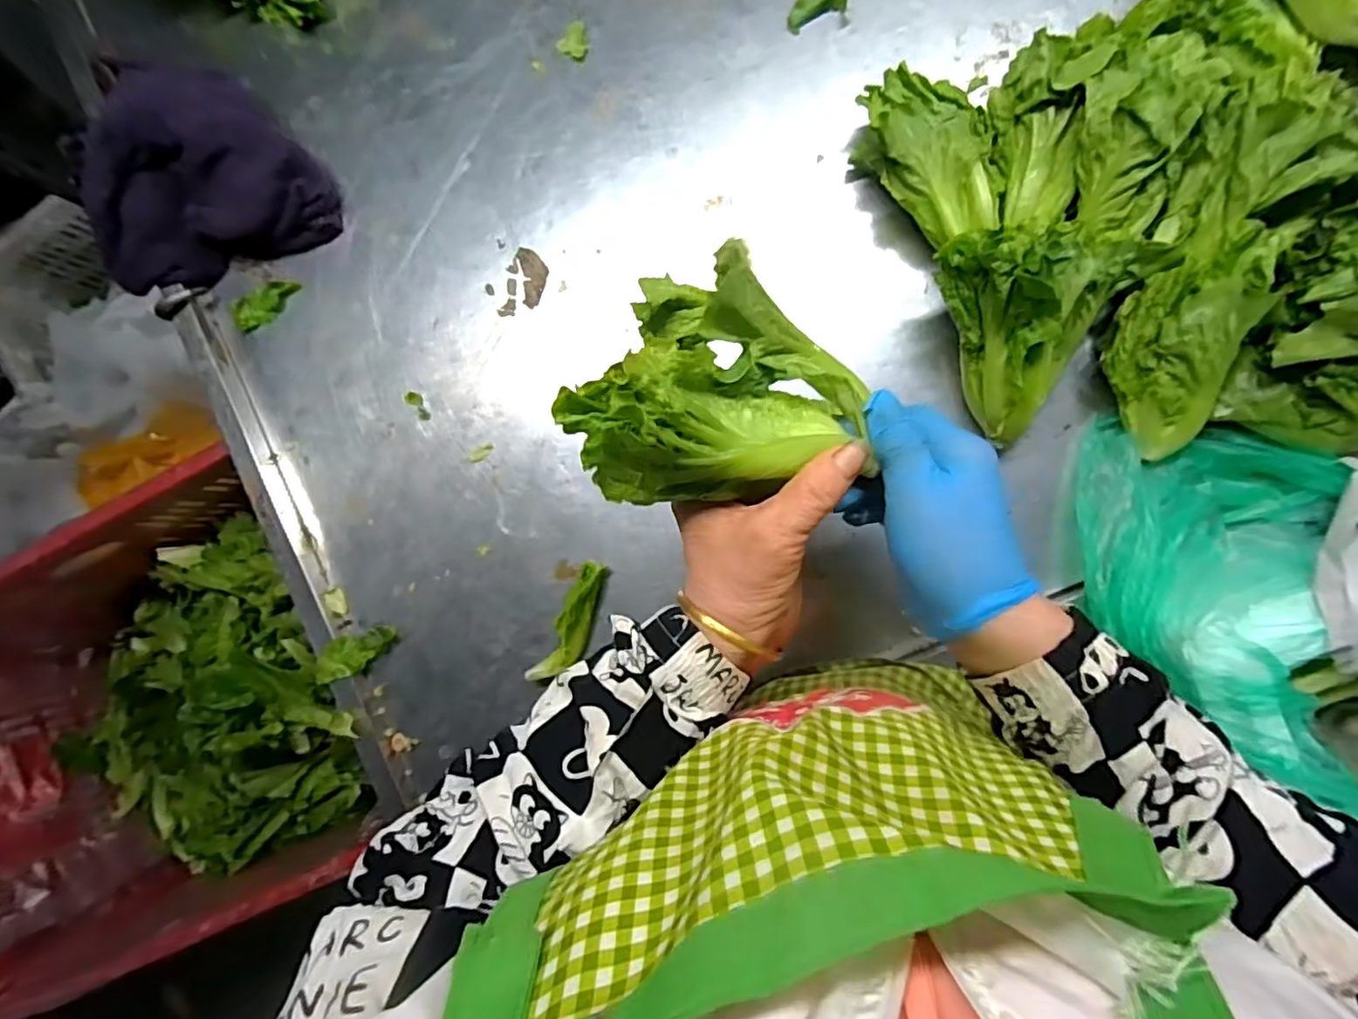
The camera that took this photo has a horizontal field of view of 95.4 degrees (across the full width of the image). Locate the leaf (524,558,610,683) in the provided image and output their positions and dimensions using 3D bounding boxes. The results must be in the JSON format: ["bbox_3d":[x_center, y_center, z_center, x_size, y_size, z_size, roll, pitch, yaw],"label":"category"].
[{"bbox_3d":[-0.077,0.085,0.453,0.029,0.029,0.094,25,93,6],"label":"leaf"}]

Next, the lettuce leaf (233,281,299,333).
[{"bbox_3d":[-0.331,-0.167,0.494,0.056,0.008,0.027,-41,86,-8],"label":"lettuce leaf"}]

